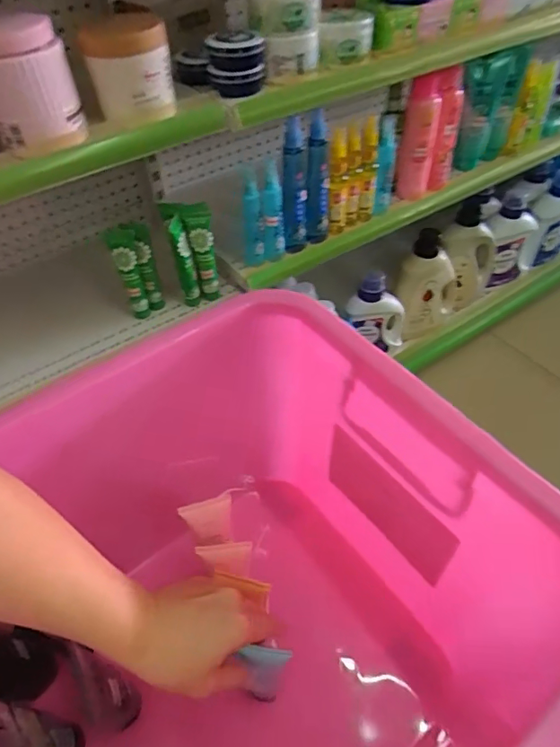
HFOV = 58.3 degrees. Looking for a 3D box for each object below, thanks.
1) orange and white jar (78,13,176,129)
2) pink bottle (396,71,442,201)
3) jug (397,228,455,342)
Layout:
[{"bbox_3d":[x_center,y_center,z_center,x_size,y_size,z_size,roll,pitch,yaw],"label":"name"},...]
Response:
[{"bbox_3d":[-0.182,-0.367,0.612,0.098,0.101,0.096,-13,49,-9],"label":"orange and white jar"},{"bbox_3d":[0.257,-0.430,0.942,0.061,0.209,0.048,13,50,14],"label":"pink bottle"},{"bbox_3d":[0.355,-0.214,1.222,0.157,0.263,0.079,-25,52,-19],"label":"jug"}]

